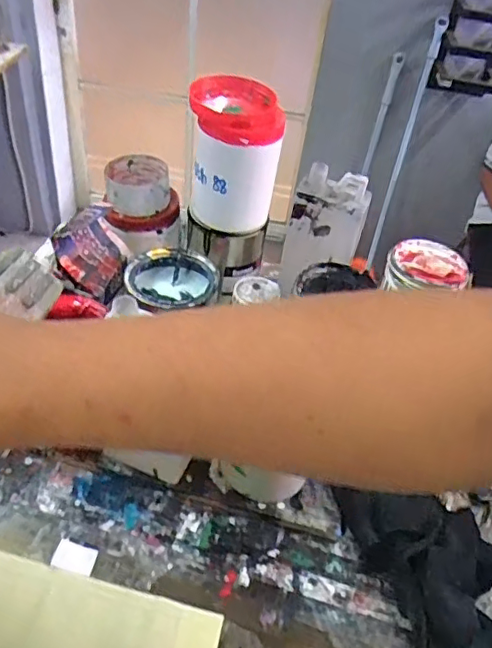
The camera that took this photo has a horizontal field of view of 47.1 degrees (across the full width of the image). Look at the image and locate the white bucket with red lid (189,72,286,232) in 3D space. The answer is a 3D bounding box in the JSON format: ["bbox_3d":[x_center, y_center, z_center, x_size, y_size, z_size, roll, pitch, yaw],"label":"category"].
[{"bbox_3d":[-0.016,-0.207,0.700,0.102,0.153,0.106,5,44,-4],"label":"white bucket with red lid"}]

